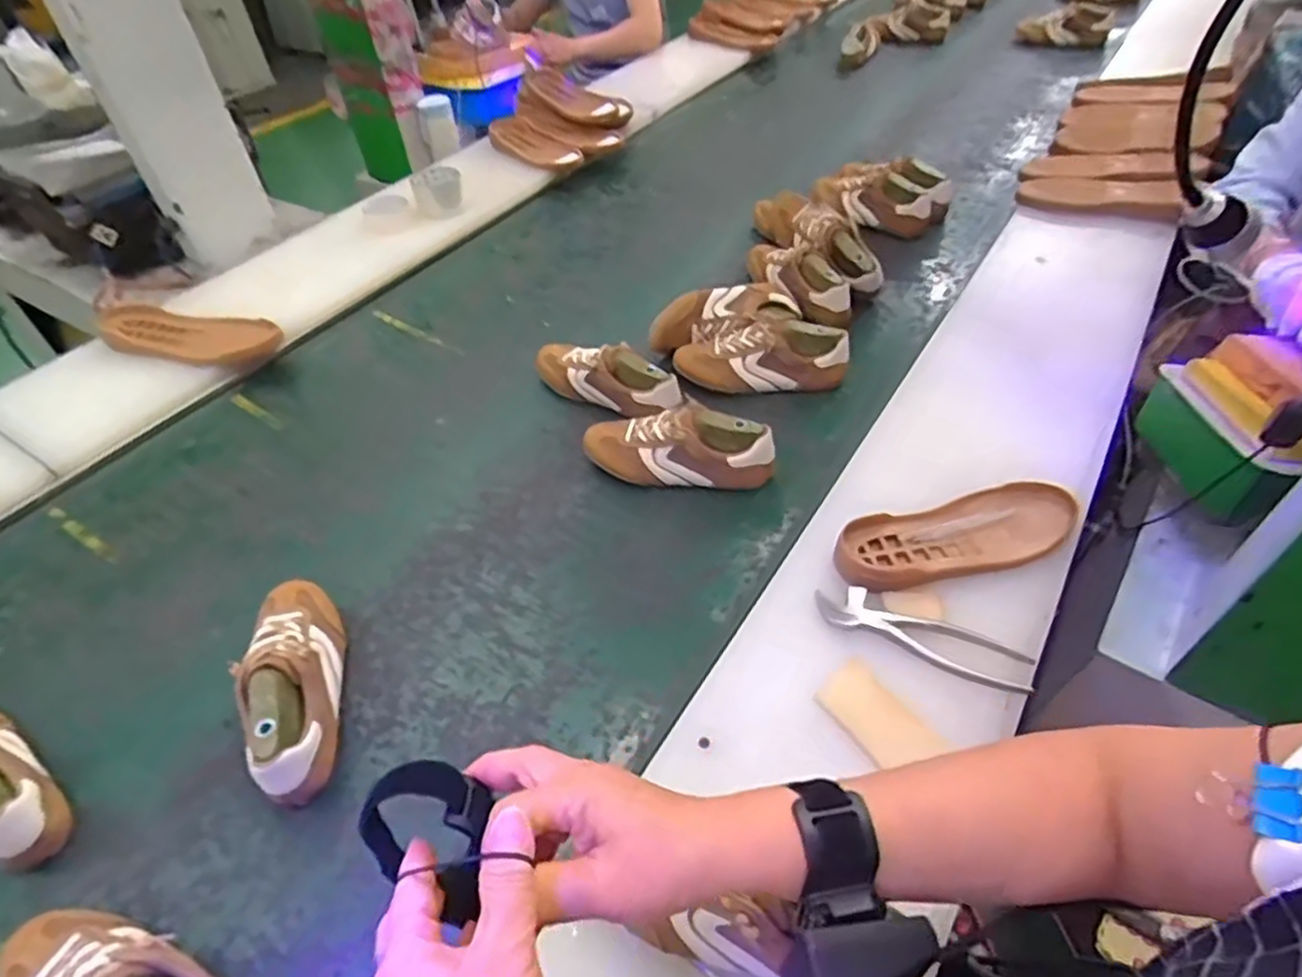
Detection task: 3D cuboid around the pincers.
[{"bbox_3d":[0.248,0.133,0.652,0.192,0.013,0.053,19,50,17],"label":"pincers"}]

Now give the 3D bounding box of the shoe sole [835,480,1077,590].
[{"bbox_3d":[0.307,0.046,0.711,0.251,0.025,0.087,-12,48,-10],"label":"shoe sole"}]

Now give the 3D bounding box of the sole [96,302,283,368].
[{"bbox_3d":[-0.712,-0.232,1.080,0.288,0.049,0.095,8,47,8],"label":"sole"}]

